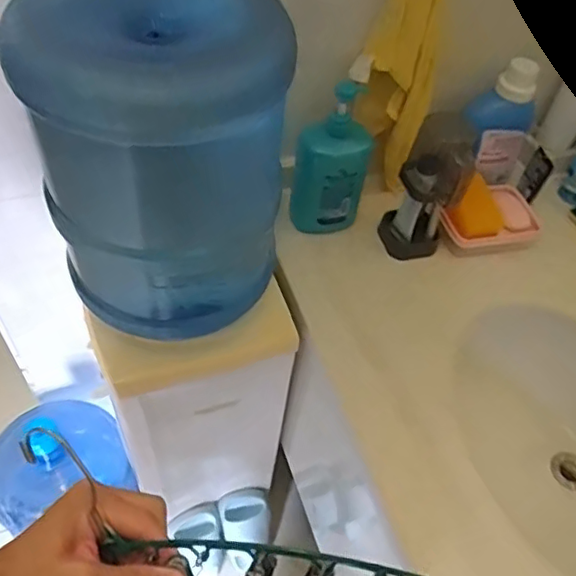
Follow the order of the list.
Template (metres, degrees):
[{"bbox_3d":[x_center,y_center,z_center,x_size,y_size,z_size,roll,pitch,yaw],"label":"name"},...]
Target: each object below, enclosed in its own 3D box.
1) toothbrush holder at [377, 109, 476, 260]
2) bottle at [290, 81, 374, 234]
[{"bbox_3d":[0.193,-0.129,0.822,0.093,0.227,0.072,21,53,11],"label":"toothbrush holder"},{"bbox_3d":[0.066,-0.182,0.831,0.093,0.223,0.092,18,52,8],"label":"bottle"}]

